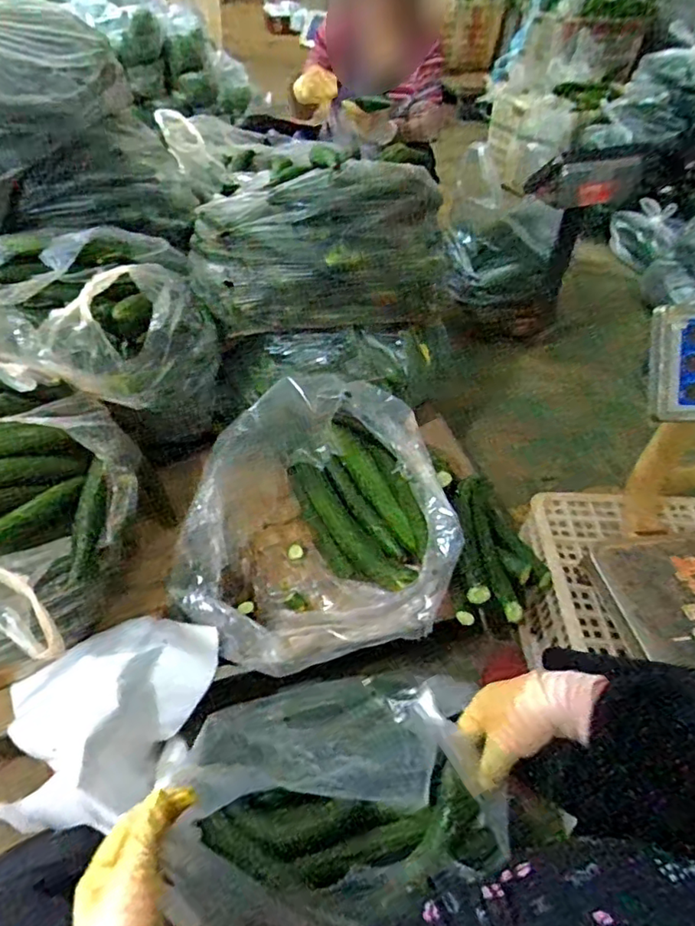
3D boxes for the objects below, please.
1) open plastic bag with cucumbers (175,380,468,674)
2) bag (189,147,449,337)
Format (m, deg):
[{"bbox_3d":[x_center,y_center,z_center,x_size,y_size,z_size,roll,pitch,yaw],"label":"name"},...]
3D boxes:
[{"bbox_3d":[-0.071,0.093,0.905,0.406,0.254,0.428,-8,47,-12],"label":"open plastic bag with cucumbers"},{"bbox_3d":[-0.035,-0.394,1.009,0.480,0.250,0.220,2,46,-3],"label":"bag"}]

